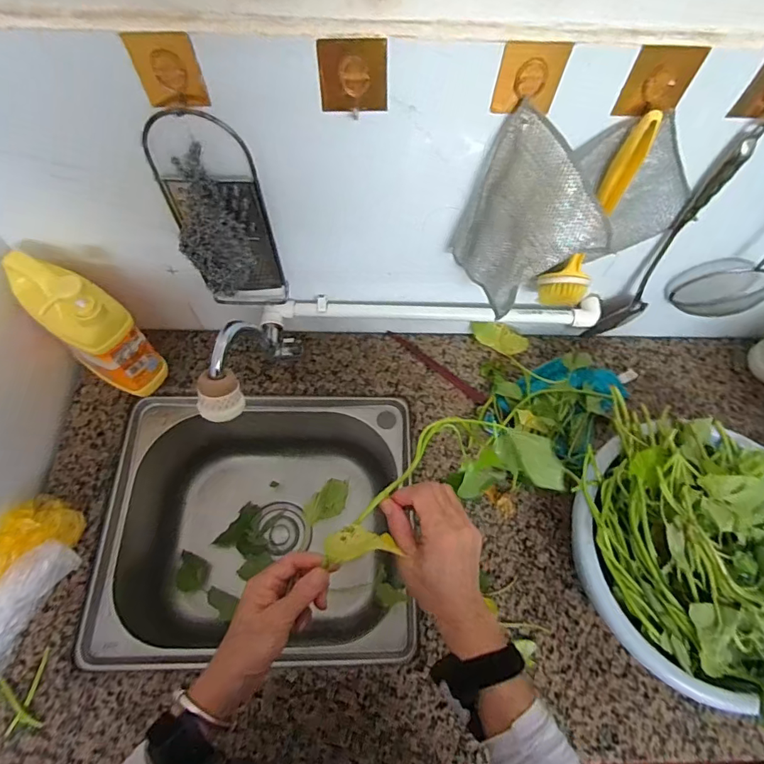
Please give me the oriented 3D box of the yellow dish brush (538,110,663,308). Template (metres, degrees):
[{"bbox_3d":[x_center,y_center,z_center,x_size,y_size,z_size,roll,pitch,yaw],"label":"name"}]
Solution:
[{"bbox_3d":[0.240,-0.173,0.539,0.058,0.245,0.052,-31,69,-16],"label":"yellow dish brush"}]

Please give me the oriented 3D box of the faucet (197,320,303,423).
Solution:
[{"bbox_3d":[-0.159,-0.033,0.590,0.070,0.098,0.213,15,21,5],"label":"faucet"}]

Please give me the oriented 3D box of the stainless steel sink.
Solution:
[{"bbox_3d":[-0.170,0.215,0.727,0.406,0.179,0.362,0,64,-2],"label":"stainless steel sink"}]

